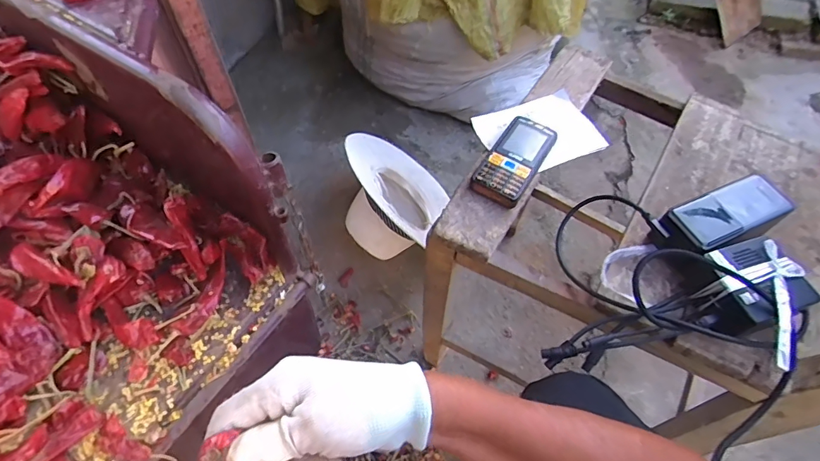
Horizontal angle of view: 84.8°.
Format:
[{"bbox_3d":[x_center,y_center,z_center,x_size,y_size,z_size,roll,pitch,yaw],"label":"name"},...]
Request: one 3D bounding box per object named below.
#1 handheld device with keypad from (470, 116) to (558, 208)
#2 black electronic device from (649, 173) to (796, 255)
[{"bbox_3d":[0.123,-0.081,0.528,0.060,0.027,0.124,28,60,17],"label":"handheld device with keypad"},{"bbox_3d":[0.319,-0.008,0.462,0.124,0.053,0.055,-18,58,-12],"label":"black electronic device"}]

